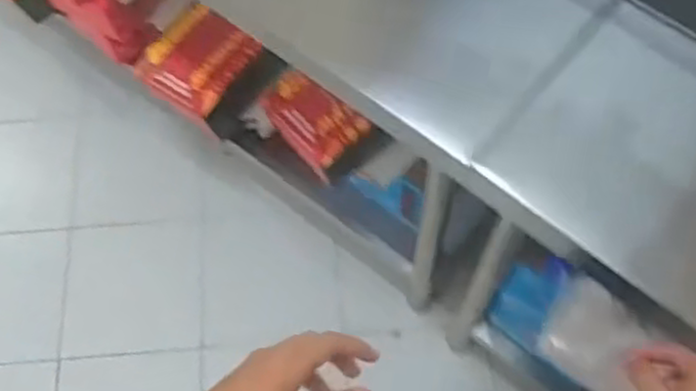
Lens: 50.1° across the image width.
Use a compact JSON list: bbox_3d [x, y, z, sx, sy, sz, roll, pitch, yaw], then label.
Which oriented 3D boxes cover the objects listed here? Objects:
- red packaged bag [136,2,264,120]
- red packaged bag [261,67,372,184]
[{"bbox_3d":[-0.295,-0.273,1.452,0.201,0.104,0.172,34,69,16],"label":"red packaged bag"},{"bbox_3d":[-0.070,-0.133,1.294,0.188,0.083,0.124,35,70,16],"label":"red packaged bag"}]

